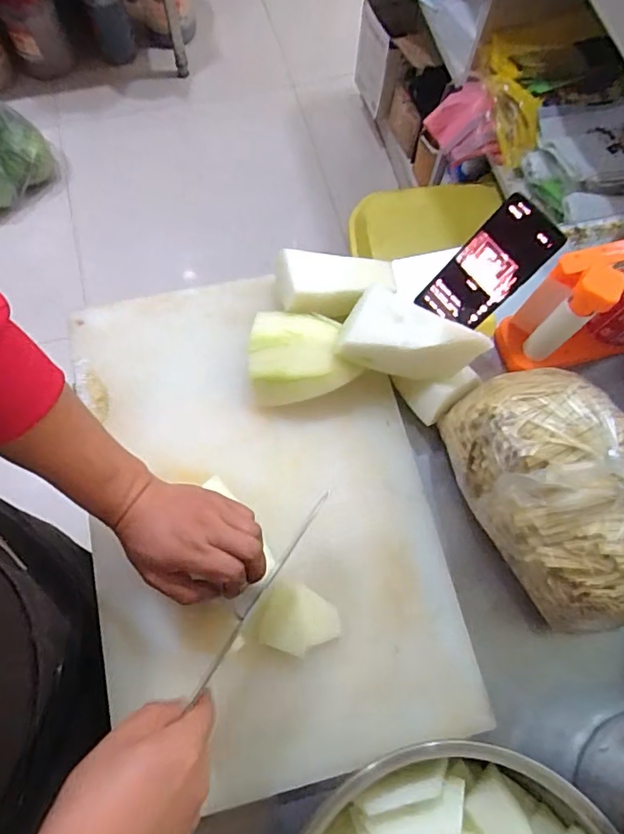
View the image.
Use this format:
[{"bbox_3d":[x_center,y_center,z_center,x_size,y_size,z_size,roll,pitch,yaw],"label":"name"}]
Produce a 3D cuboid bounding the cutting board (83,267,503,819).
[{"bbox_3d":[-0.042,0.086,0.558,0.360,0.030,0.507,-12,72,-6],"label":"cutting board"}]

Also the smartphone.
[{"bbox_3d":[0.191,-0.159,0.583,0.073,0.150,0.010,51,34,11],"label":"smartphone"}]

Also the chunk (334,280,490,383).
[{"bbox_3d":[0.106,-0.092,0.557,0.146,0.050,0.091,13,71,3],"label":"chunk"}]

